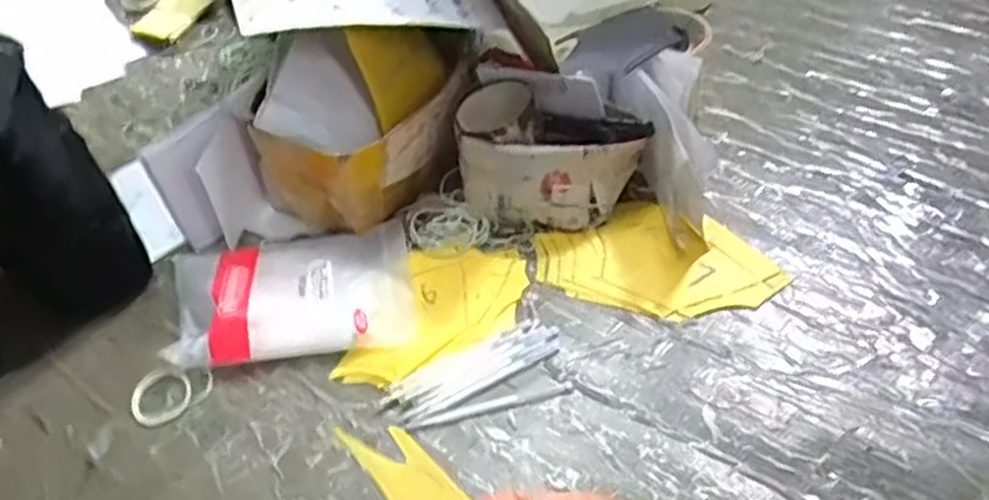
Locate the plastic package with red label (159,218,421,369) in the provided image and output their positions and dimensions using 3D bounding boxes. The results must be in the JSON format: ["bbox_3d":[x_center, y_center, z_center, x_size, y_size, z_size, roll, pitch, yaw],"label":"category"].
[{"bbox_3d":[-0.149,0.022,0.582,0.174,0.029,0.124,-7,46,-4],"label":"plastic package with red label"}]

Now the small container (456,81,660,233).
[{"bbox_3d":[0.043,-0.074,0.626,0.141,0.083,0.083,12,48,14],"label":"small container"}]

